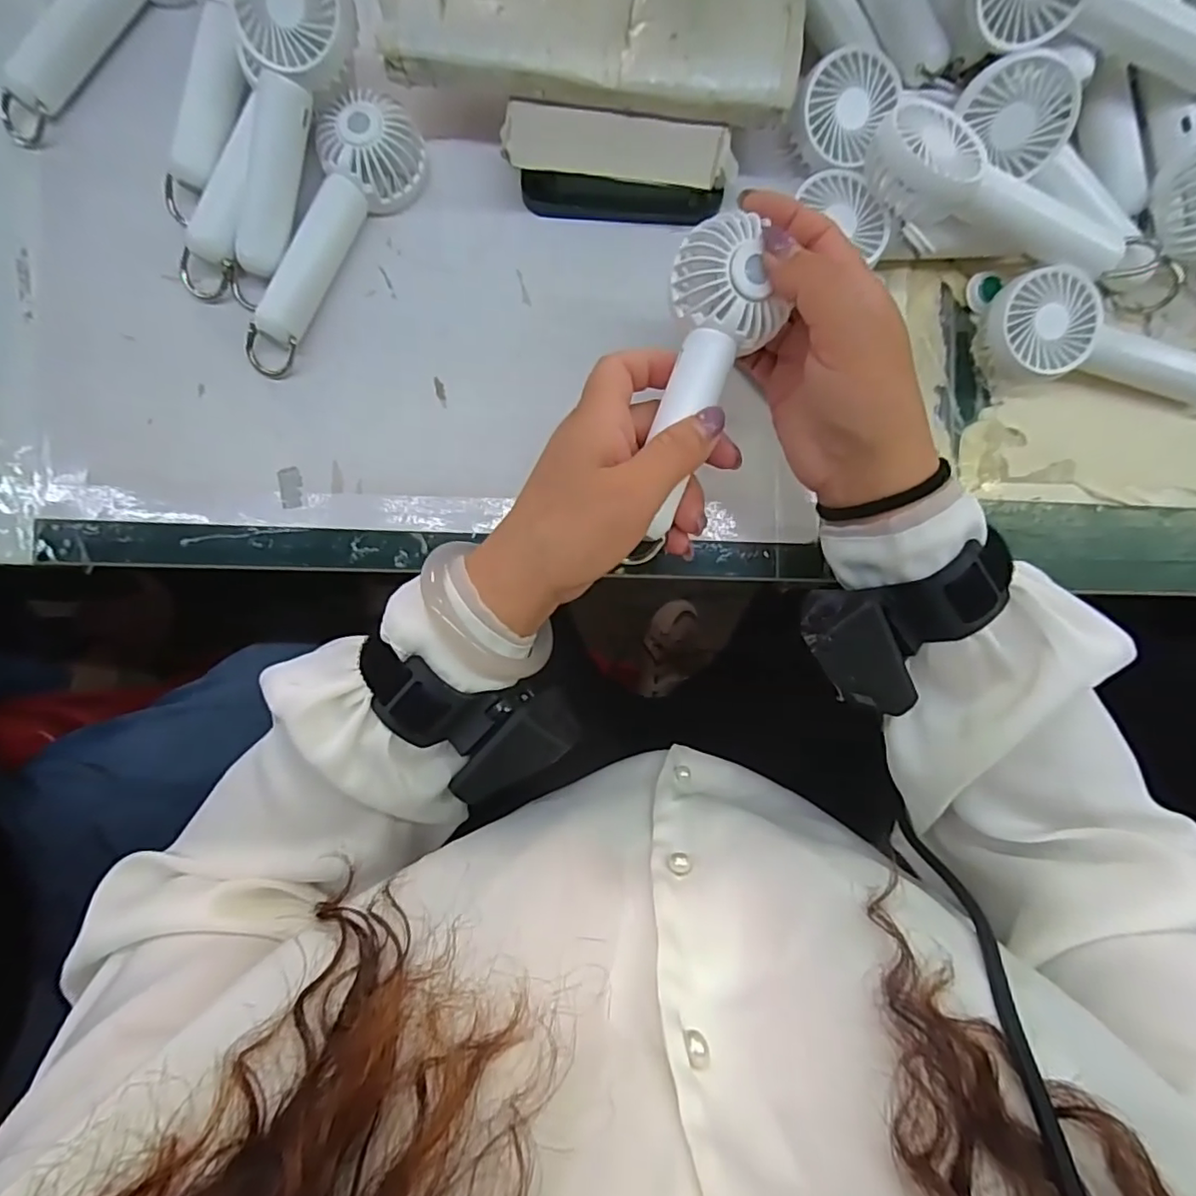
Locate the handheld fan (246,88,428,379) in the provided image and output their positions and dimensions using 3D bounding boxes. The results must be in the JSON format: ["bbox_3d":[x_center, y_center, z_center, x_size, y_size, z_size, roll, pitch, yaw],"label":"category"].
[{"bbox_3d":[-0.157,-0.205,0.334,0.047,0.033,0.158,35,87,0],"label":"handheld fan"}]

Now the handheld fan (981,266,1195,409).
[{"bbox_3d":[0.297,-0.140,0.339,0.161,0.036,0.051,14,88,-1],"label":"handheld fan"}]

